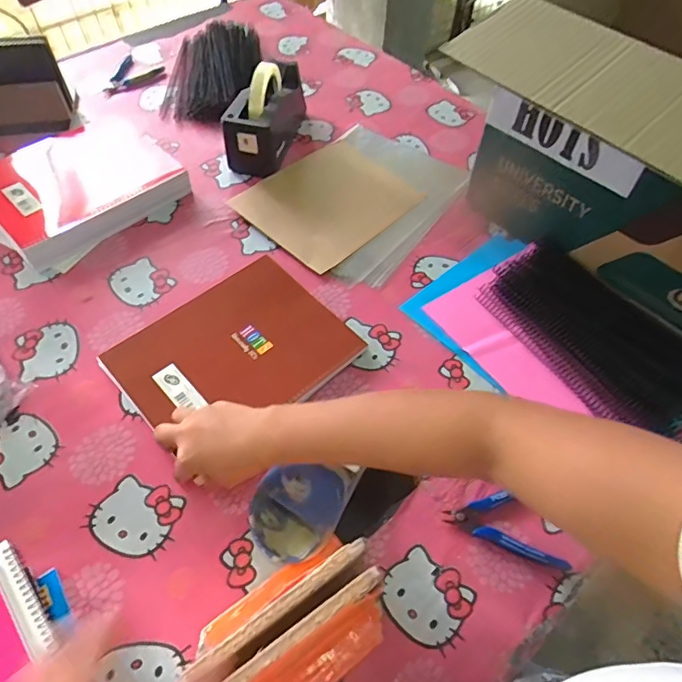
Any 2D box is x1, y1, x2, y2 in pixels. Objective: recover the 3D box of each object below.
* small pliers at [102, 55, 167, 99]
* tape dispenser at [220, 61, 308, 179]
[{"bbox_3d":[-0.386,-0.499,0.968,0.090,0.014,0.116,11,55,5],"label":"small pliers"},{"bbox_3d":[-0.121,-0.368,0.812,0.082,0.127,0.193,10,55,5],"label":"tape dispenser"}]

